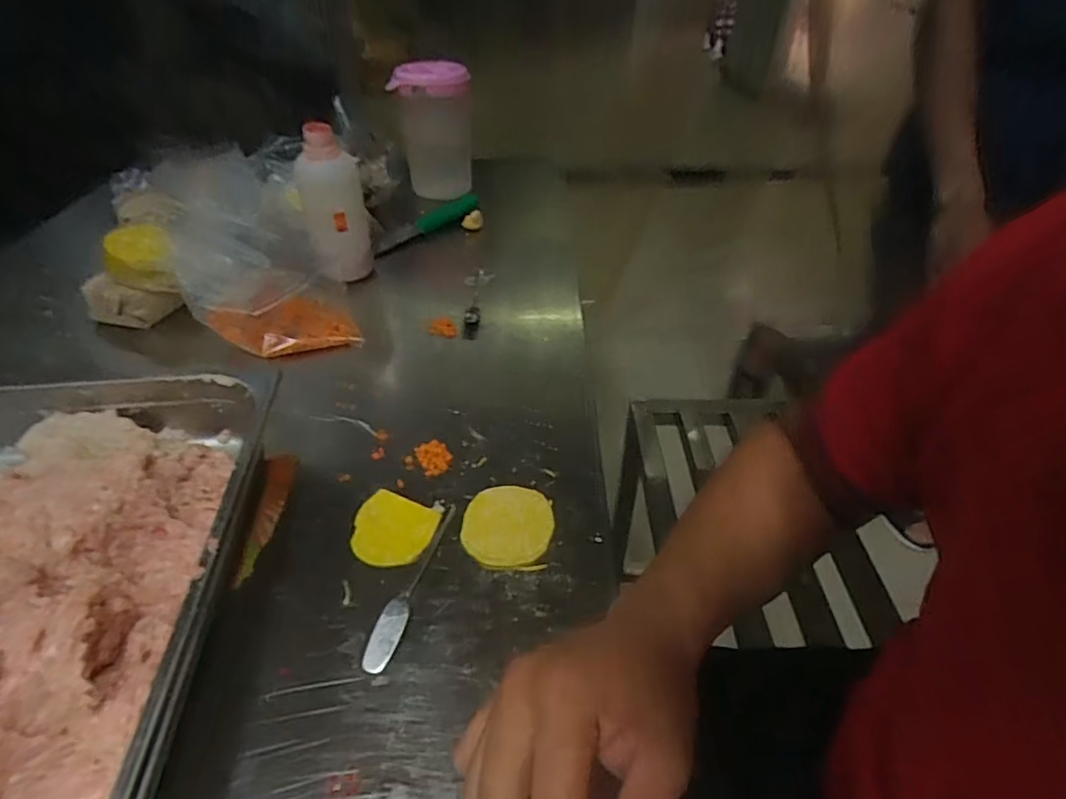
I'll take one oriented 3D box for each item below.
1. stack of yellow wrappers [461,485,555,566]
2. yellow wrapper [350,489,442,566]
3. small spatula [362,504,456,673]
[{"bbox_3d":[-0.020,0.099,0.472,0.069,0.005,0.074,6,41,3],"label":"stack of yellow wrappers"},{"bbox_3d":[-0.111,0.101,0.462,0.063,0.005,0.059,15,42,14],"label":"yellow wrapper"},{"bbox_3d":[-0.086,0.131,0.432,0.018,0.006,0.136,13,42,12],"label":"small spatula"}]

